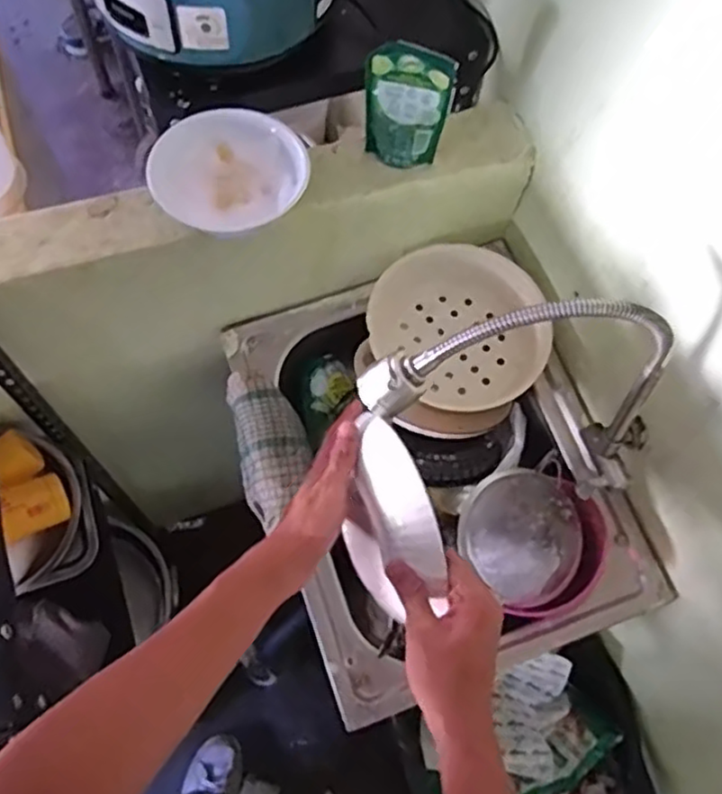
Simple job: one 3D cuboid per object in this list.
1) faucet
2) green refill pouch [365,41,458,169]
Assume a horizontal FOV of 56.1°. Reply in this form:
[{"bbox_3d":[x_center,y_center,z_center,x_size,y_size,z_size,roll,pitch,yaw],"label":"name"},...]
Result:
[{"bbox_3d":[0.158,0.003,0.627,0.316,0.252,0.080,7,65,0],"label":"faucet"},{"bbox_3d":[0.047,-0.297,0.698,0.086,0.133,0.023,13,66,2],"label":"green refill pouch"}]

